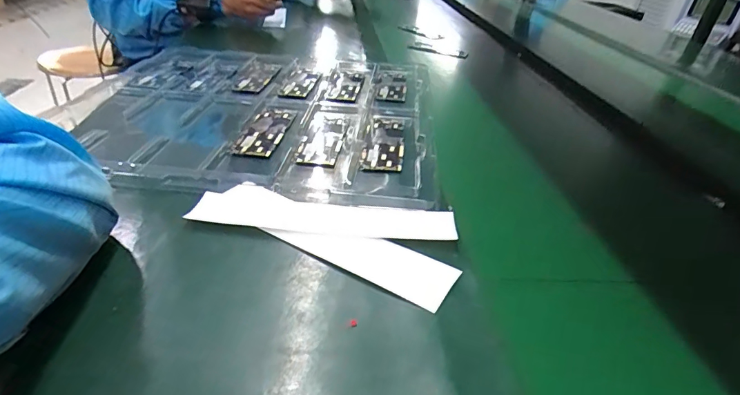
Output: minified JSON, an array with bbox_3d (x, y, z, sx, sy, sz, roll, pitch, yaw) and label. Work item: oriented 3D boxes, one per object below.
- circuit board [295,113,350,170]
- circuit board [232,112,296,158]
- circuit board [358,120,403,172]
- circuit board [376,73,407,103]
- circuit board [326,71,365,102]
[{"bbox_3d":[-0.054,-0.068,0.487,0.046,0.008,0.130,7,34,2],"label":"circuit board"},{"bbox_3d":[-0.121,-0.075,0.490,0.044,0.007,0.112,8,34,4],"label":"circuit board"},{"bbox_3d":[0.016,-0.063,0.480,0.044,0.006,0.123,7,34,2],"label":"circuit board"},{"bbox_3d":[0.033,-0.166,0.640,0.044,0.009,0.120,6,34,0],"label":"circuit board"},{"bbox_3d":[-0.037,-0.169,0.637,0.050,0.007,0.138,6,34,0],"label":"circuit board"}]

